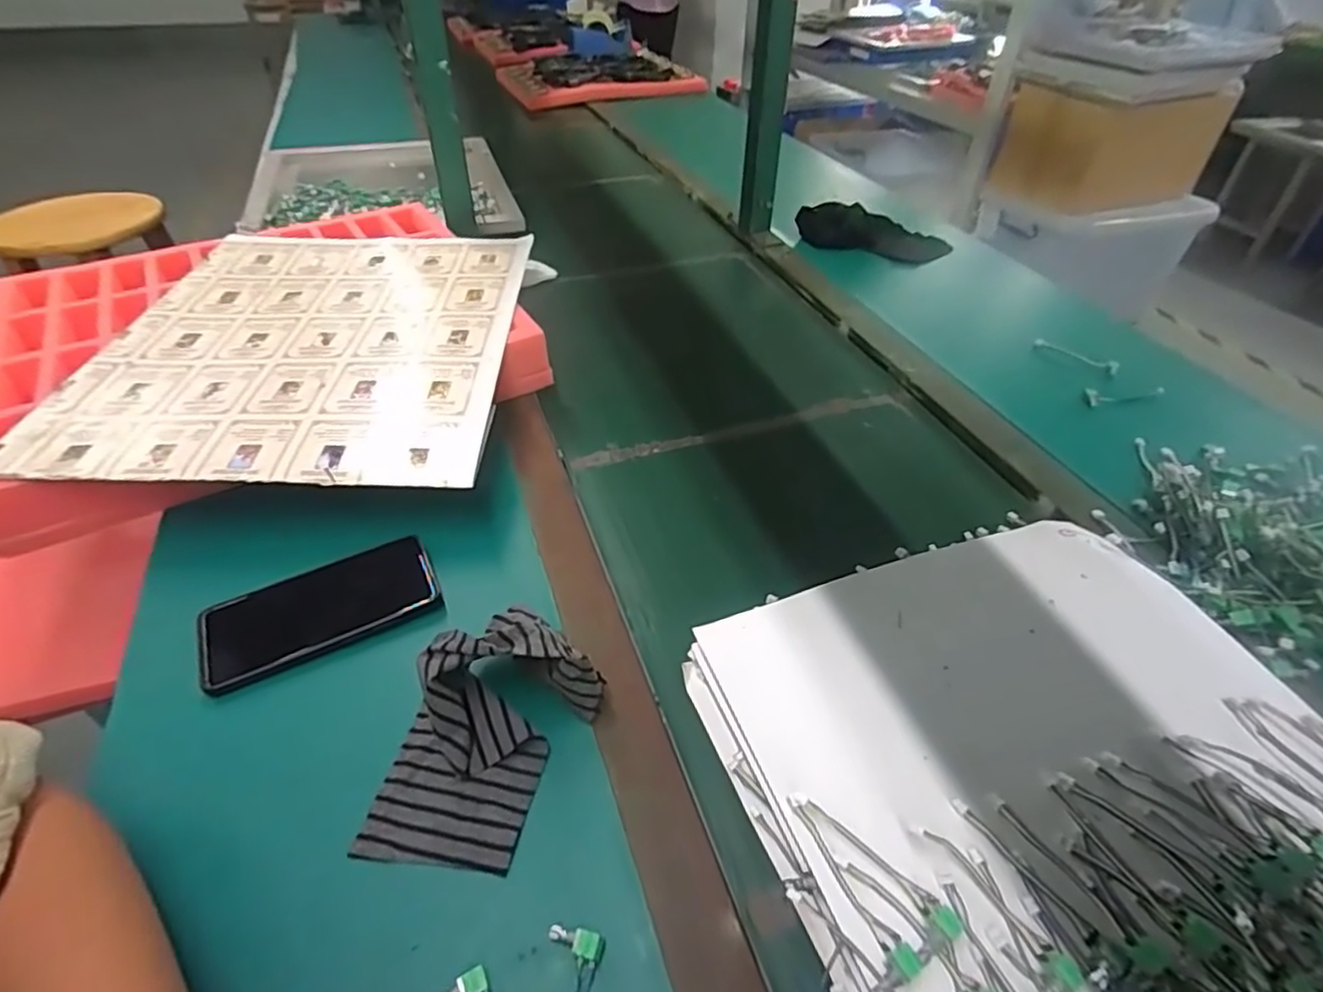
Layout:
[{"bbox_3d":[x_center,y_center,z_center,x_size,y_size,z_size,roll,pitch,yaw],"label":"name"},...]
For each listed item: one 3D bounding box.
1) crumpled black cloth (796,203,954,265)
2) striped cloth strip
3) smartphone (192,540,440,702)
[{"bbox_3d":[0.335,-0.421,1.048,0.238,0.043,0.103,15,44,16],"label":"crumpled black cloth"},{"bbox_3d":[-0.110,0.145,0.401,0.107,0.065,0.149,15,44,16],"label":"striped cloth strip"},{"bbox_3d":[-0.253,0.082,0.493,0.161,0.014,0.078,-20,46,-21],"label":"smartphone"}]

